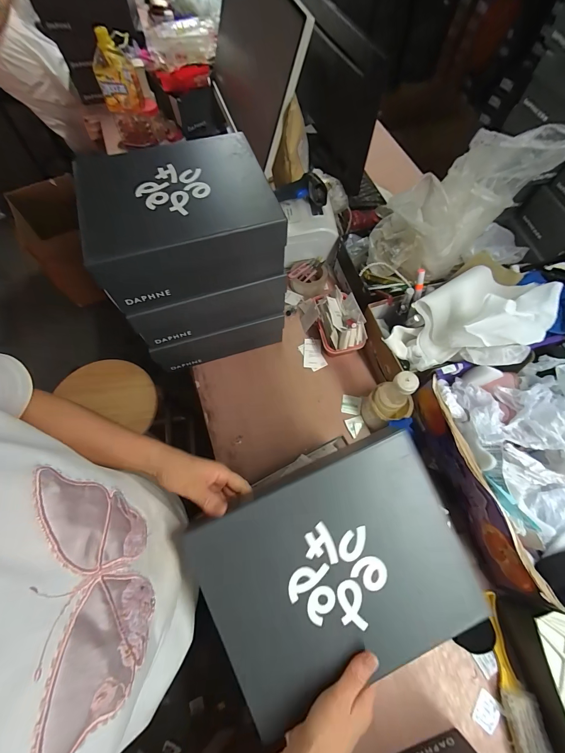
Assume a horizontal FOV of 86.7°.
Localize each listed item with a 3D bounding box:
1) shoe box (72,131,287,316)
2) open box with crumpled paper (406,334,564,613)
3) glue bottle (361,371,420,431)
[{"bbox_3d":[-0.167,-0.262,0.514,0.285,0.124,0.219,-19,68,-9],"label":"shoe box"},{"bbox_3d":[0.465,0.162,0.528,0.288,0.230,0.408,-10,67,-5],"label":"open box with crumpled paper"},{"bbox_3d":[0.221,0.050,0.615,0.071,0.187,0.079,-19,68,-9],"label":"glue bottle"}]

